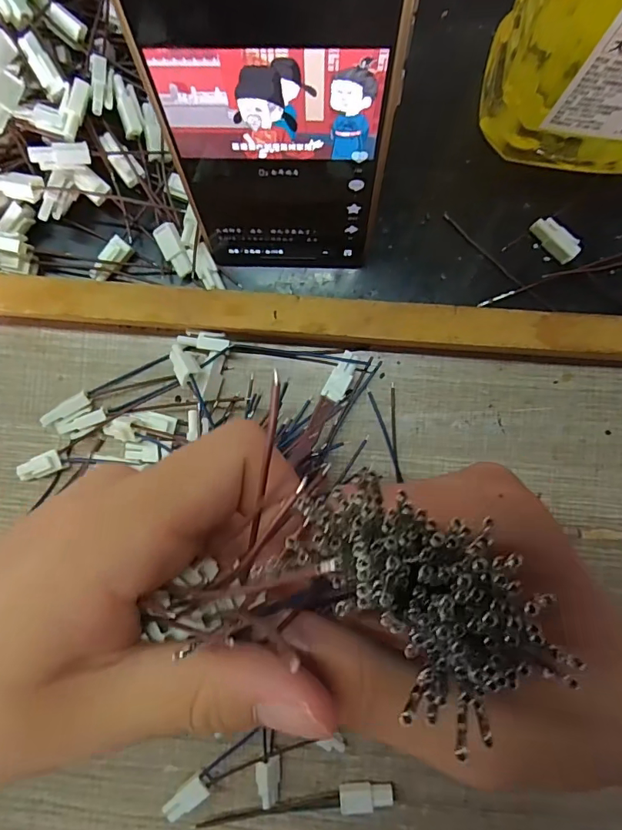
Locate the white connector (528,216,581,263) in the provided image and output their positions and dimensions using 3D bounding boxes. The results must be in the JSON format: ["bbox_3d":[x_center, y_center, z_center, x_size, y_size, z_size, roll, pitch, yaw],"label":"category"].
[{"bbox_3d":[0.123,-0.089,0.236,0.011,0.011,0.025,-39,88,0],"label":"white connector"}]

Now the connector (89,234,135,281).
[{"bbox_3d":[-0.102,-0.079,0.239,0.010,0.007,0.025,37,89,2],"label":"connector"}]

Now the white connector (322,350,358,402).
[{"bbox_3d":[0.015,-0.019,0.232,0.010,0.008,0.025,29,89,2],"label":"white connector"}]

